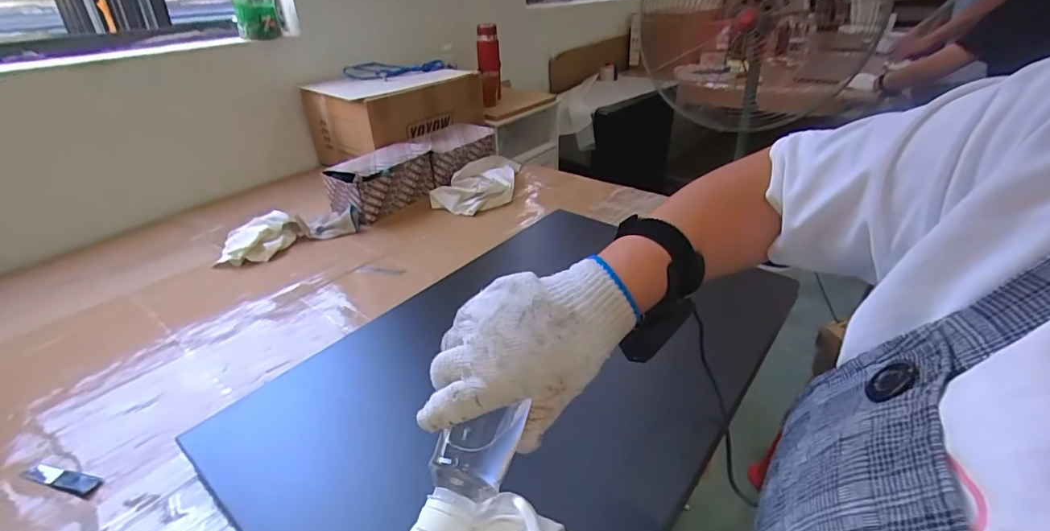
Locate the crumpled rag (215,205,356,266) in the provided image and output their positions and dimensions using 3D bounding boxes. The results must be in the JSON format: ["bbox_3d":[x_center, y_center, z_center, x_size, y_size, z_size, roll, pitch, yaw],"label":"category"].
[{"bbox_3d":[-0.538,-0.078,1.067,0.291,0.063,0.138,-23,36,-29],"label":"crumpled rag"}]

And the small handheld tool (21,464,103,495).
[{"bbox_3d":[-0.548,0.250,0.556,0.122,0.009,0.022,7,32,16],"label":"small handheld tool"}]

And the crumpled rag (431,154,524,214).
[{"bbox_3d":[-0.124,-0.235,1.281,0.201,0.054,0.335,1,31,8],"label":"crumpled rag"}]

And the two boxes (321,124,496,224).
[{"bbox_3d":[-0.297,-0.268,1.288,0.161,0.129,0.505,19,37,32],"label":"two boxes"}]

